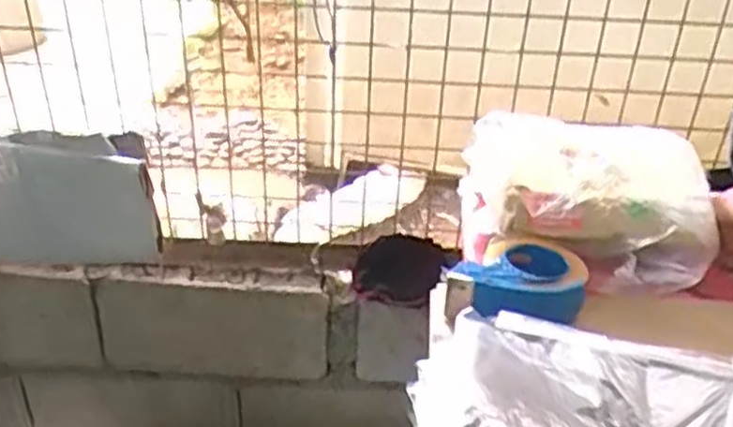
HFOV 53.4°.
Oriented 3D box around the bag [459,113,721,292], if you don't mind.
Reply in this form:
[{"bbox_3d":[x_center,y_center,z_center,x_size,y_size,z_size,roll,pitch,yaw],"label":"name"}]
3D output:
[{"bbox_3d":[0.298,-0.031,1.013,0.332,0.139,0.309,8,33,10],"label":"bag"}]

